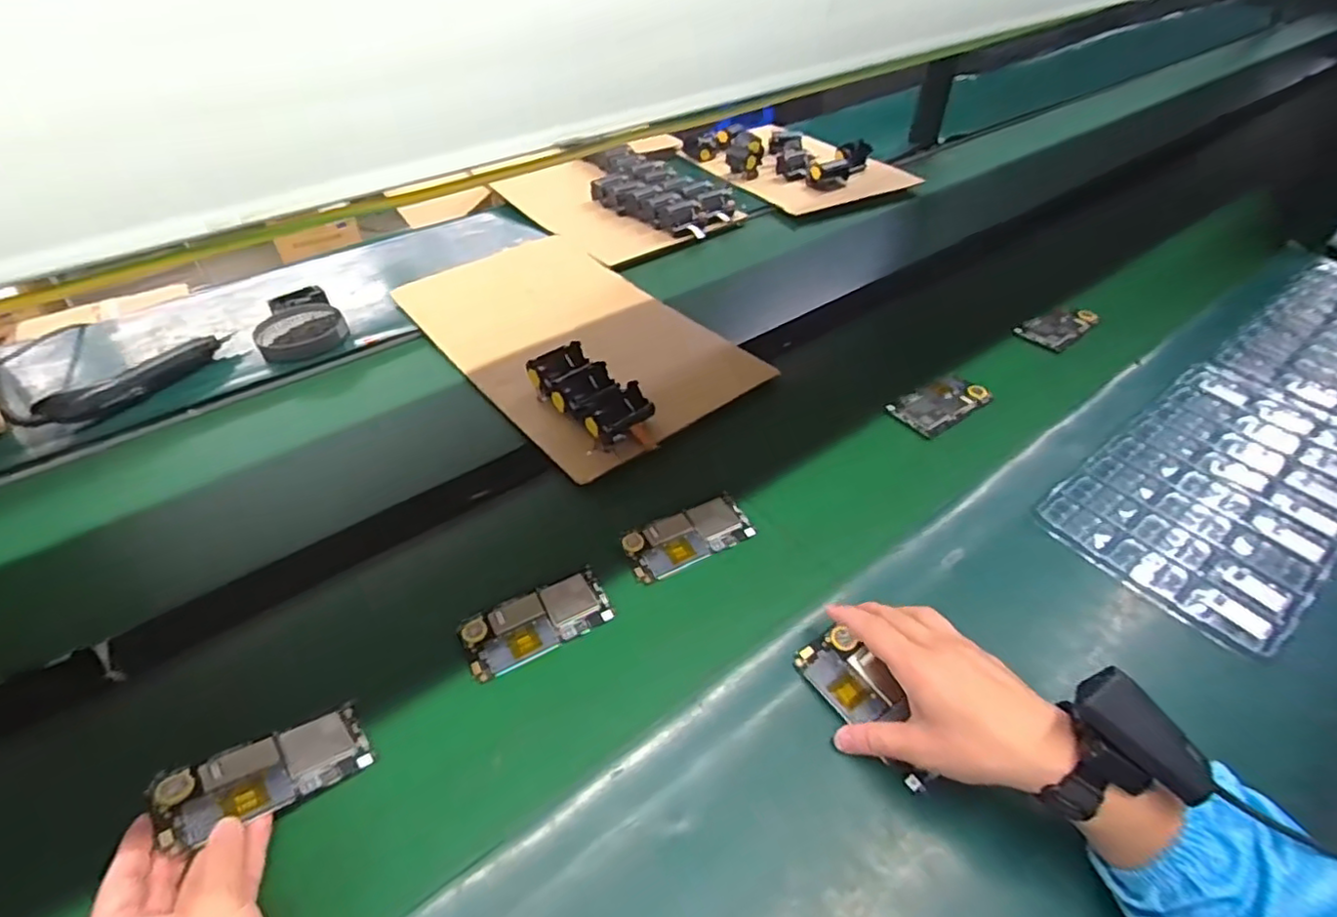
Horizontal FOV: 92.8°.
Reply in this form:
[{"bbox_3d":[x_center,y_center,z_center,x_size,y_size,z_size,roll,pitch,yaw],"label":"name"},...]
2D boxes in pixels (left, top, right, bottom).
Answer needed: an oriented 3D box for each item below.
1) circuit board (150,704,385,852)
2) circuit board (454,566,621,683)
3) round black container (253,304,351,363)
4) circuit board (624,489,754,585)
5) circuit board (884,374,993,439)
[{"bbox_3d":[-0.276,0.215,0.439,0.124,0.011,0.062,-11,40,-37],"label":"circuit board"},{"bbox_3d":[-0.113,0.140,0.549,0.124,0.004,0.063,-23,47,-21],"label":"circuit board"},{"bbox_3d":[-0.498,-0.181,0.883,0.091,0.030,0.100,2,43,4],"label":"round black container"},{"bbox_3d":[0.019,0.075,0.615,0.123,0.010,0.062,-20,46,-18],"label":"circuit board"},{"bbox_3d":[0.322,-0.068,0.760,0.123,0.014,0.069,-27,49,-24],"label":"circuit board"}]

